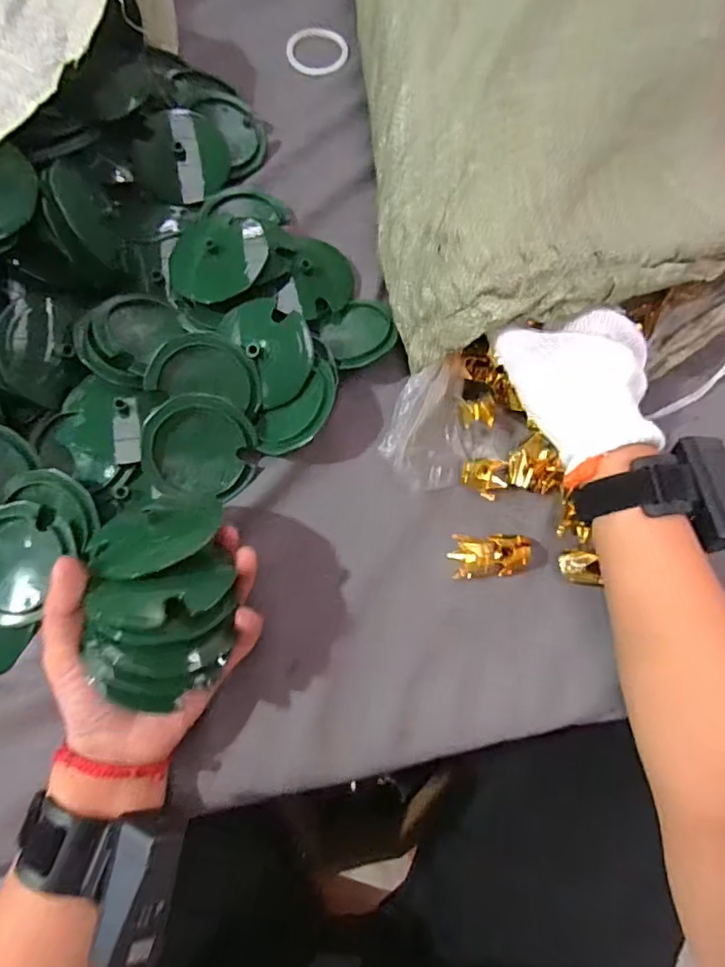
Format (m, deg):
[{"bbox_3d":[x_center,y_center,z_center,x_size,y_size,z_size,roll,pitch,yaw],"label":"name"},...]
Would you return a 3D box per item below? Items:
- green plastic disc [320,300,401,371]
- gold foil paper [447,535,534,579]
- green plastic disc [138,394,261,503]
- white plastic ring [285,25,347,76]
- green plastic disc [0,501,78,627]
[{"bbox_3d":[-0.002,-0.115,0.407,0.054,0.014,0.061,-24,55,-4],"label":"green plastic disc"},{"bbox_3d":[0.086,0.049,0.356,0.050,0.016,0.028,1,73,-1],"label":"gold foil paper"},{"bbox_3d":[-0.111,-0.027,0.365,0.072,0.006,0.066,0,92,-7],"label":"green plastic disc"},{"bbox_3d":[-0.043,-0.413,0.508,0.057,0.004,0.068,1,74,-1],"label":"white plastic ring"},{"bbox_3d":[-0.228,0.051,0.347,0.067,0.013,0.073,0,73,-1],"label":"green plastic disc"}]

